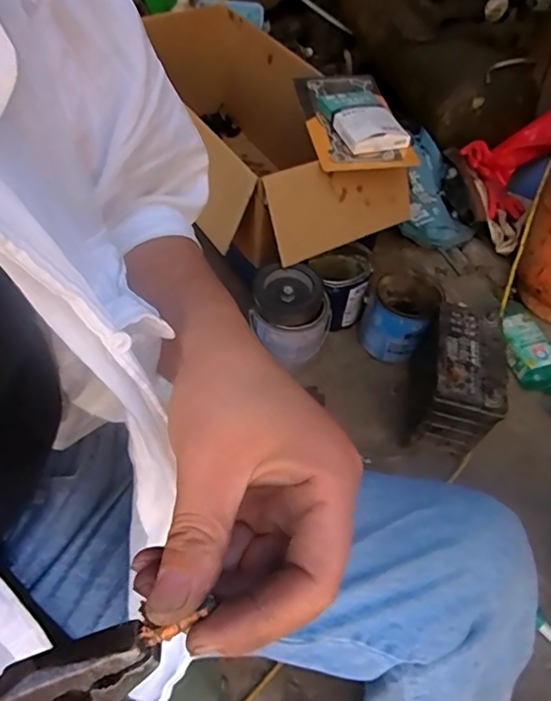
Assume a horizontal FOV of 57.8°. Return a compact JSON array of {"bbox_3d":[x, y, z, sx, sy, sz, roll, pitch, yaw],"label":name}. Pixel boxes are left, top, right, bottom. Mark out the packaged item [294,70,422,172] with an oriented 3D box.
[{"bbox_3d":[0.162,-0.538,1.114,0.206,0.057,0.383,-7,53,-9],"label":"packaged item"}]

